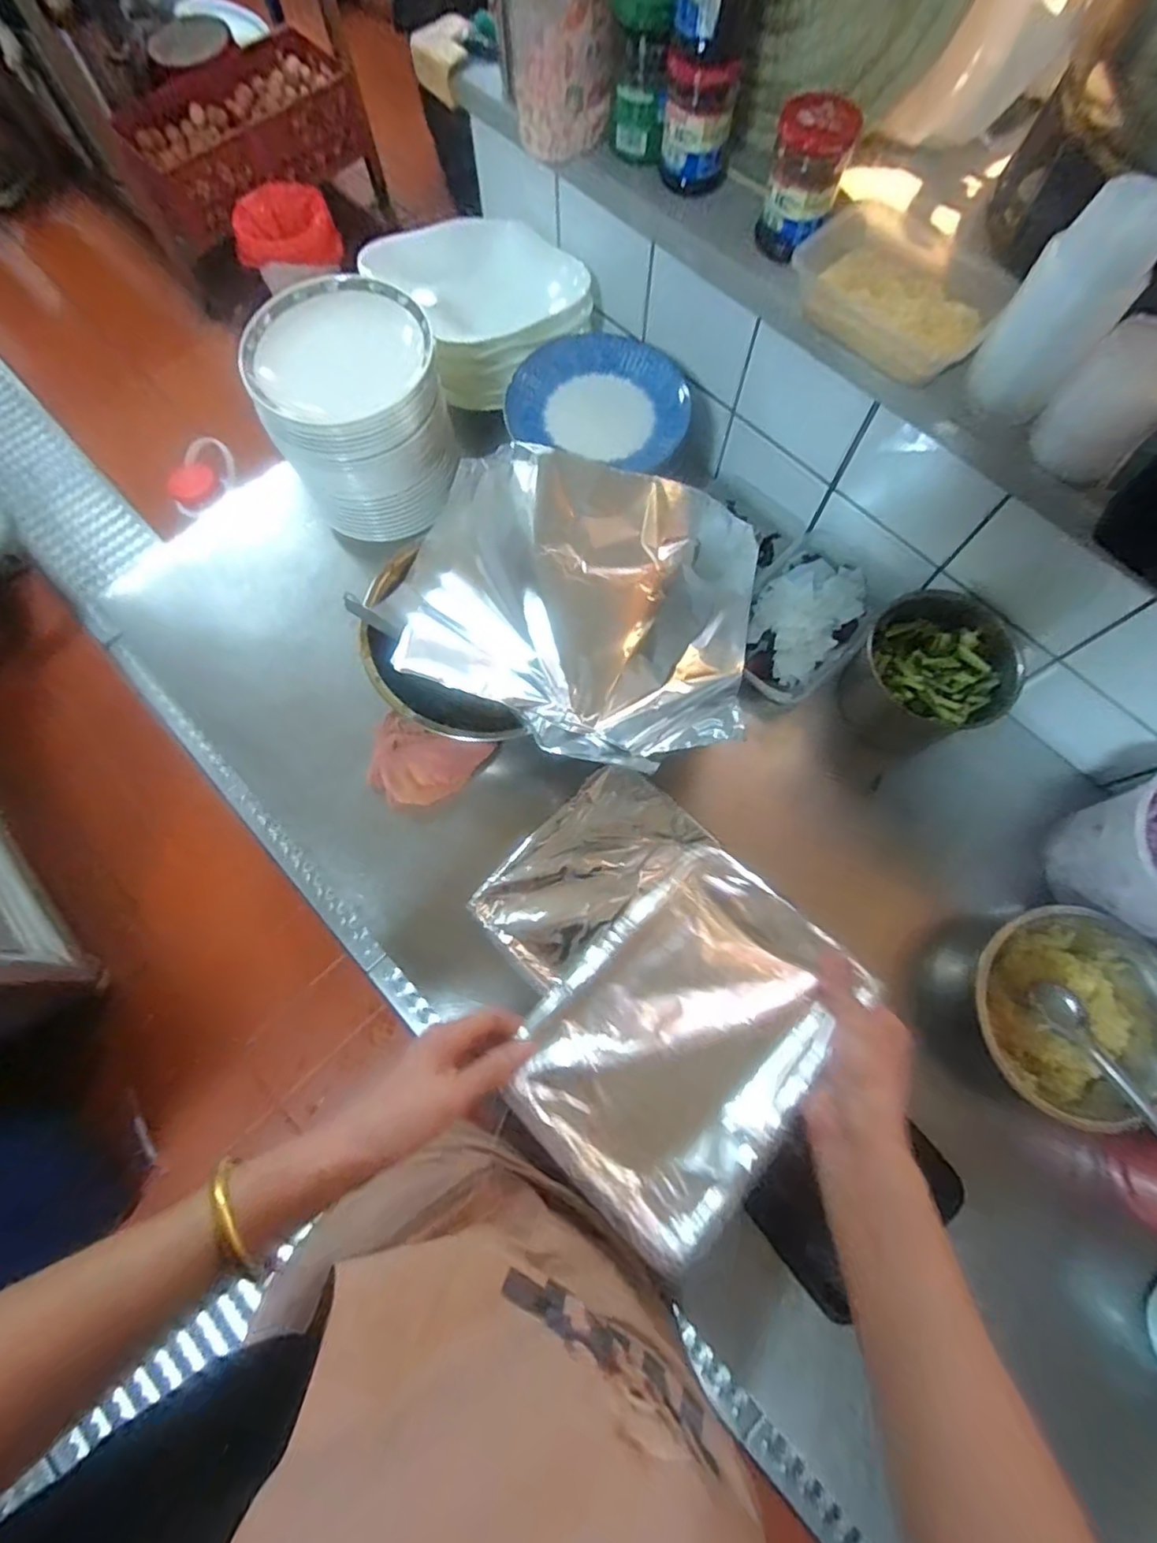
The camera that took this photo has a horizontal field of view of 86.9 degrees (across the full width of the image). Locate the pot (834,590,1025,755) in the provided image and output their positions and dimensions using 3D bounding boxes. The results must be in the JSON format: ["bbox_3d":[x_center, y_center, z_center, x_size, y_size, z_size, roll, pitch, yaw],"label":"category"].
[{"bbox_3d":[0.384,-0.107,0.681,0.150,0.097,0.169,33,76,9],"label":"pot"}]

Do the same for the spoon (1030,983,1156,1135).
[{"bbox_3d":[0.488,0.273,0.559,0.034,0.030,0.162,-19,46,-5],"label":"spoon"}]

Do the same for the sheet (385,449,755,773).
[{"bbox_3d":[-0.012,-0.169,0.641,0.390,0.092,0.311,10,74,4],"label":"sheet"}]

